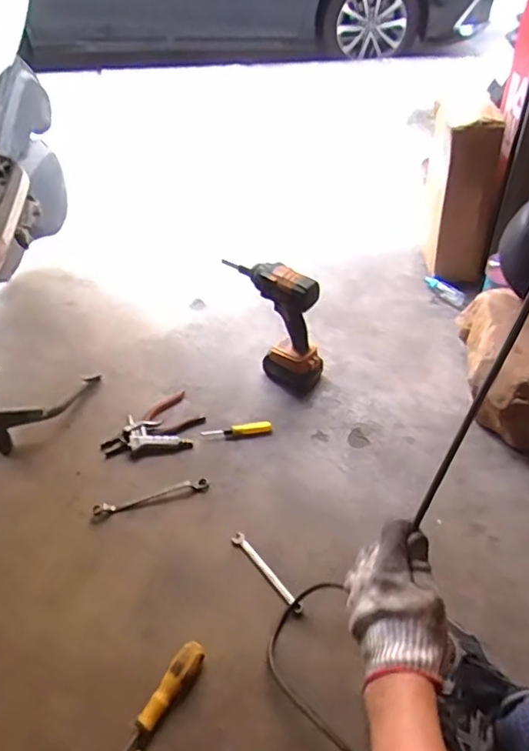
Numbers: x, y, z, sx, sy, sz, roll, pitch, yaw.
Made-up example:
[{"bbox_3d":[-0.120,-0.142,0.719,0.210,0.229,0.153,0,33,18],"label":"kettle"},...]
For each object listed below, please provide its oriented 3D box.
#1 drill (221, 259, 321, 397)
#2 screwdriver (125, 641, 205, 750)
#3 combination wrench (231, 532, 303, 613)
[{"bbox_3d":[0.019,-0.101,1.044,0.190,0.248,0.066,26,51,29],"label":"drill"},{"bbox_3d":[-0.156,0.429,0.637,0.028,0.028,0.240,24,50,27],"label":"screwdriver"},{"bbox_3d":[0.002,0.293,0.796,0.019,0.005,0.154,-30,49,-25],"label":"combination wrench"}]

